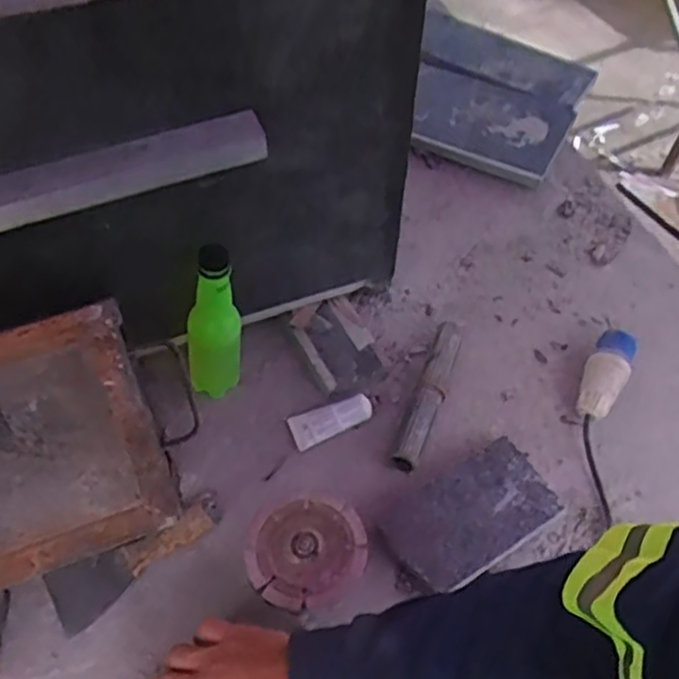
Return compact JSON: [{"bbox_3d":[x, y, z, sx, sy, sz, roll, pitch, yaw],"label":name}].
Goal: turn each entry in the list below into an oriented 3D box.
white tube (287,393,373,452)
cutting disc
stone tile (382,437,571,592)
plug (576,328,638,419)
[{"bbox_3d":[-0.009,0.090,0.806,0.093,0.016,0.041,-21,56,-1],"label":"white tube"},{"bbox_3d":[-0.030,0.185,0.643,0.104,0.013,0.100,1,54,-1],"label":"cutting disc"},{"bbox_3d":[0.137,0.180,0.736,0.170,0.031,0.097,-28,60,-21],"label":"stone tile"},{"bbox_3d":[0.310,0.038,0.835,0.049,0.048,0.124,28,58,17],"label":"plug"}]

